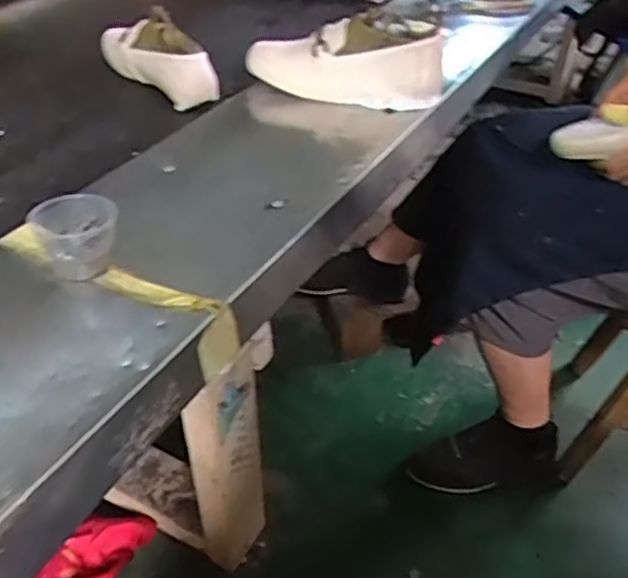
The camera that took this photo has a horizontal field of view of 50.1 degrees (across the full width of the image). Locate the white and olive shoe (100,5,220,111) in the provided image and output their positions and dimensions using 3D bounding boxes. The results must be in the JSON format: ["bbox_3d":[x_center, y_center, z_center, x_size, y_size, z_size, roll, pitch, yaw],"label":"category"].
[{"bbox_3d":[-0.219,-0.322,0.907,0.068,0.094,0.227,-26,46,-29],"label":"white and olive shoe"}]

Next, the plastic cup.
[{"bbox_3d":[-0.191,-0.045,0.547,0.058,0.053,0.061,1,40,0],"label":"plastic cup"}]

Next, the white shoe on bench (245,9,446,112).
[{"bbox_3d":[0.032,-0.275,0.799,0.232,0.091,0.062,15,41,23],"label":"white shoe on bench"}]

